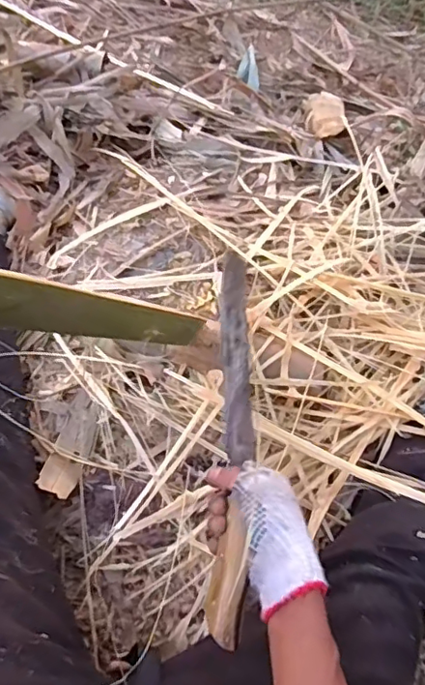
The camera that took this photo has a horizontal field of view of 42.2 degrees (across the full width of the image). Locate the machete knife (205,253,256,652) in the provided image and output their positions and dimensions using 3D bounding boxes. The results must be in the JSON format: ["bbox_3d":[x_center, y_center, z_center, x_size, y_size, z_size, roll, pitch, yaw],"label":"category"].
[{"bbox_3d":[0.024,0.070,0.574,0.037,0.036,0.425,3,54,1],"label":"machete knife"}]

